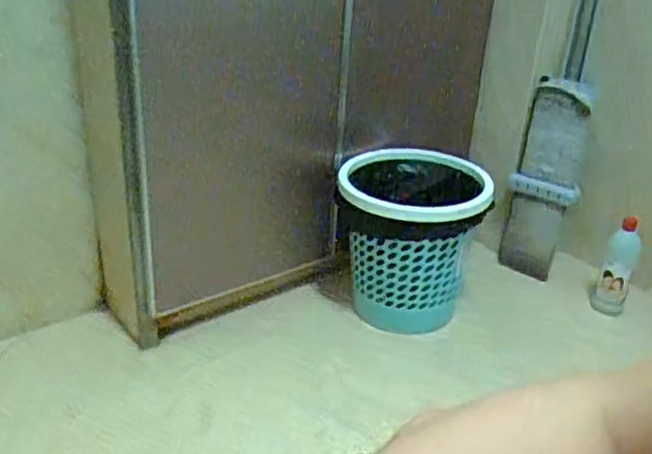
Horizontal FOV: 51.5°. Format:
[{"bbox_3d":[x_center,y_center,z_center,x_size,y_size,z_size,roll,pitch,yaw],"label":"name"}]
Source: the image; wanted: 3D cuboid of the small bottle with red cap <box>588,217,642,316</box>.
[{"bbox_3d":[0.560,0.077,1.303,0.068,0.189,0.060,16,30,22],"label":"small bottle with red cap"}]

